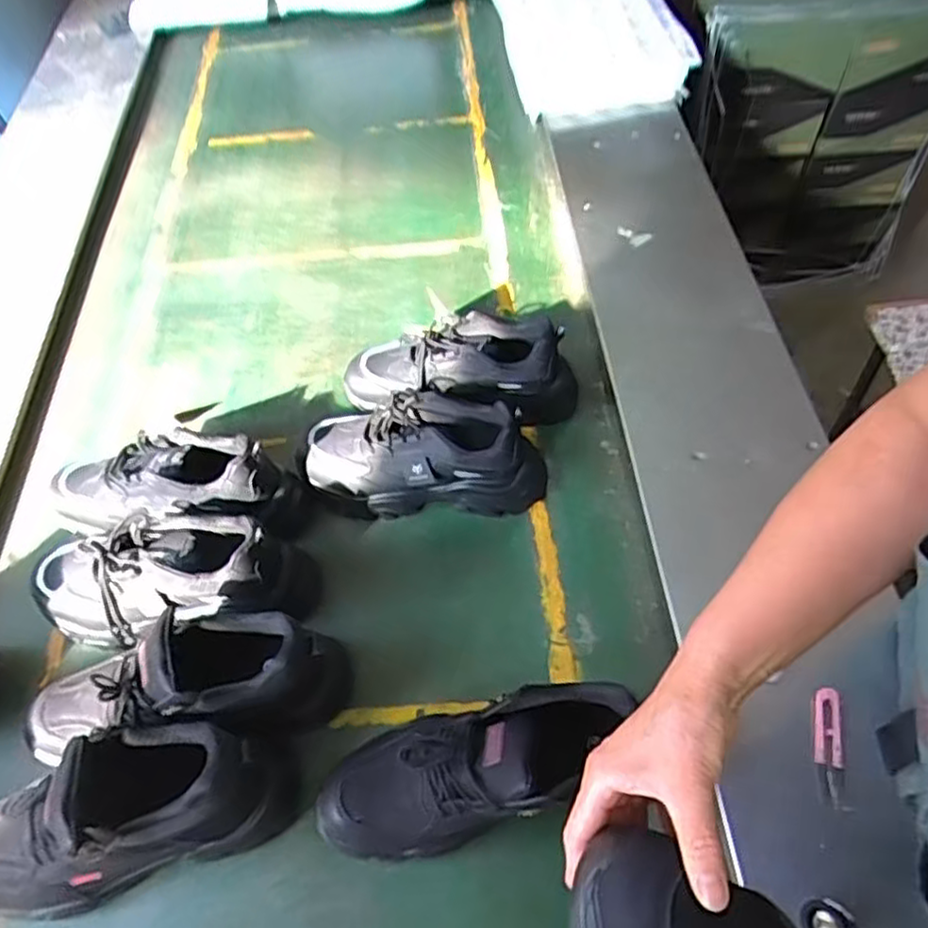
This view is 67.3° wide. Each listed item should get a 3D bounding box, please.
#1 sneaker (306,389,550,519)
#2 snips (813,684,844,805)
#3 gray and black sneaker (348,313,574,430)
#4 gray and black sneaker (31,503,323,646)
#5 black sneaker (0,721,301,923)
[{"bbox_3d":[-0.047,-0.008,0.840,0.291,0.108,0.111,-2,56,4],"label":"sneaker"},{"bbox_3d":[0.338,0.257,0.644,0.027,0.012,0.098,11,57,12],"label":"snips"},{"bbox_3d":[-0.004,-0.111,0.910,0.301,0.136,0.102,0,56,5],"label":"gray and black sneaker"},{"bbox_3d":[-0.317,0.117,0.759,0.297,0.101,0.114,-9,56,-1],"label":"gray and black sneaker"},{"bbox_3d":[-0.318,0.311,0.616,0.302,0.147,0.110,-18,56,-7],"label":"black sneaker"}]

